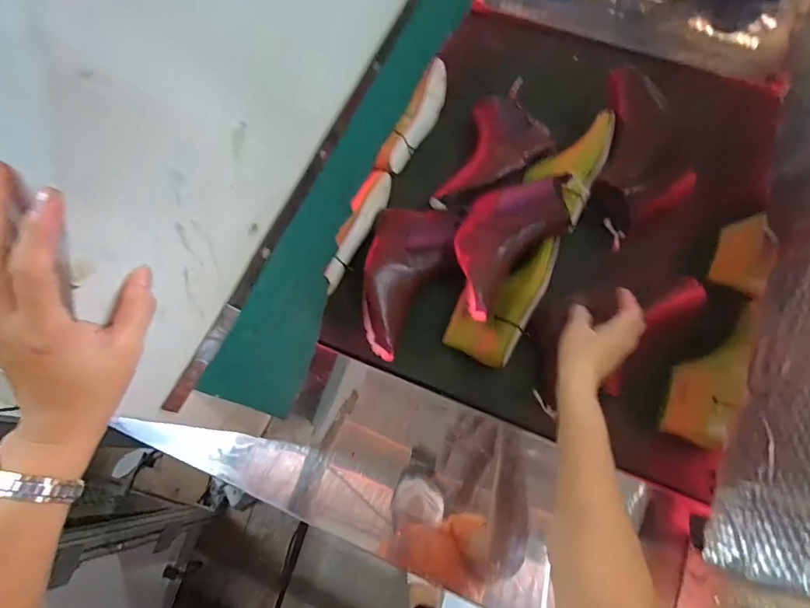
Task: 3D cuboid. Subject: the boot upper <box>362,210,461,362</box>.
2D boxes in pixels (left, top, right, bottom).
[{"bbox_3d":[-0.008,-0.041,0.722,0.122,0.049,0.244,24,88,9],"label":"boot upper"}]

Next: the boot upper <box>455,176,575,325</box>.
[{"bbox_3d":[0.160,-0.116,0.695,0.264,0.061,0.137,-43,76,-11],"label":"boot upper"}]

